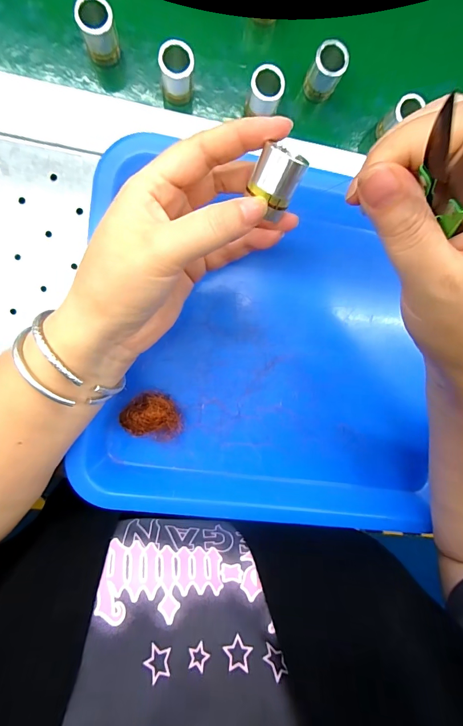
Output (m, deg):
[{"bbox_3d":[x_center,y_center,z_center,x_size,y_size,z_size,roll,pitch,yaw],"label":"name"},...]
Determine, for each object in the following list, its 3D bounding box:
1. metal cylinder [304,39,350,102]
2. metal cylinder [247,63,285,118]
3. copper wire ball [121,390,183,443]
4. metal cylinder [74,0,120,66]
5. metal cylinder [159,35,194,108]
[{"bbox_3d":[0.068,-0.209,0.255,0.022,0.035,0.018,24,92,-9],"label":"metal cylinder"},{"bbox_3d":[0.023,-0.190,0.253,0.022,0.033,0.021,-1,96,-7],"label":"metal cylinder"},{"bbox_3d":[-0.060,0.044,0.269,0.039,0.016,0.042,-1,96,-7],"label":"copper wire ball"},{"bbox_3d":[-0.088,-0.221,0.236,0.022,0.033,0.019,-16,97,-6],"label":"metal cylinder"},{"bbox_3d":[-0.037,-0.198,0.244,0.022,0.033,0.021,-1,96,-7],"label":"metal cylinder"}]

